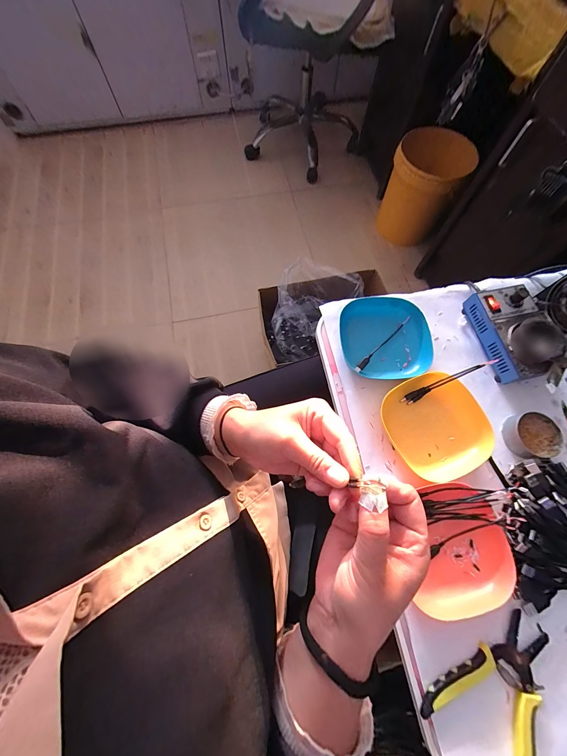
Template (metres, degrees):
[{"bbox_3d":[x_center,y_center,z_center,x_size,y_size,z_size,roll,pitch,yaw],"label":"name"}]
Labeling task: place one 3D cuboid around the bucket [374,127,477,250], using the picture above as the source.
[{"bbox_3d":[0.543,-0.748,1.105,0.268,0.300,0.265,24,72,8],"label":"bucket"}]

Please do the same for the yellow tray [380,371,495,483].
[{"bbox_3d":[0.228,0.063,0.405,0.145,0.028,0.138,-22,72,-8],"label":"yellow tray"}]

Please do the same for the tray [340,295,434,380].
[{"bbox_3d":[0.164,-0.066,0.449,0.135,0.026,0.136,-3,71,-2],"label":"tray"}]

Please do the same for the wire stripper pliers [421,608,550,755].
[{"bbox_3d":[0.238,0.340,0.312,0.119,0.011,0.147,34,74,11],"label":"wire stripper pliers"}]

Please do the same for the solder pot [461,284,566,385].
[{"bbox_3d":[0.370,-0.073,0.440,0.104,0.061,0.153,-8,71,-3],"label":"solder pot"}]

